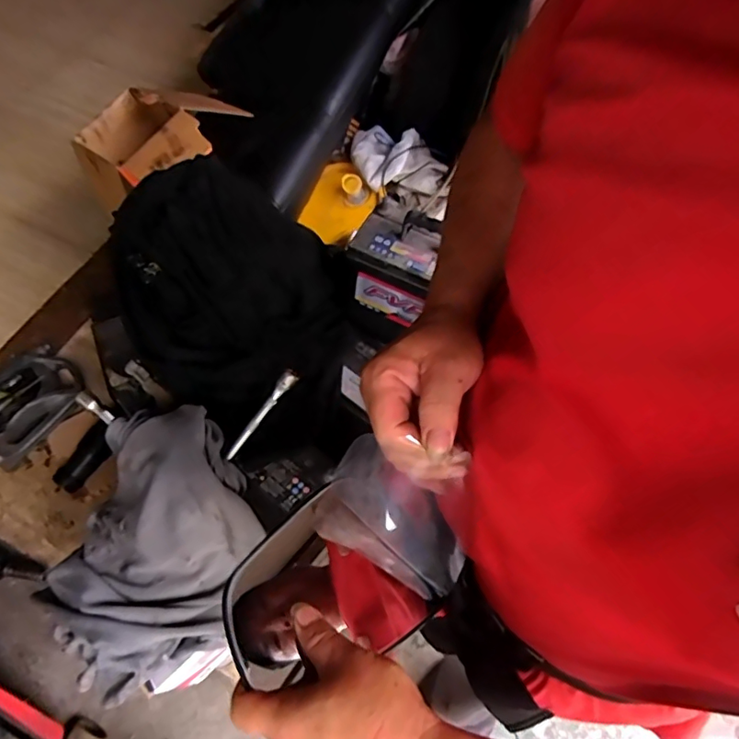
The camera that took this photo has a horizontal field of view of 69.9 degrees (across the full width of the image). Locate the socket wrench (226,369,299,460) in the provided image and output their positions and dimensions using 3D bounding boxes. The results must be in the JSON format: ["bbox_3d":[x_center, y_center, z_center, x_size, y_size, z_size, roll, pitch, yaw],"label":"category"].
[{"bbox_3d":[-0.165,0.069,0.805,0.021,0.018,0.163,39,95,11],"label":"socket wrench"}]

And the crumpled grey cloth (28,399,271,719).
[{"bbox_3d":[-0.321,0.264,0.786,0.294,0.144,0.396,20,63,8],"label":"crumpled grey cloth"}]

